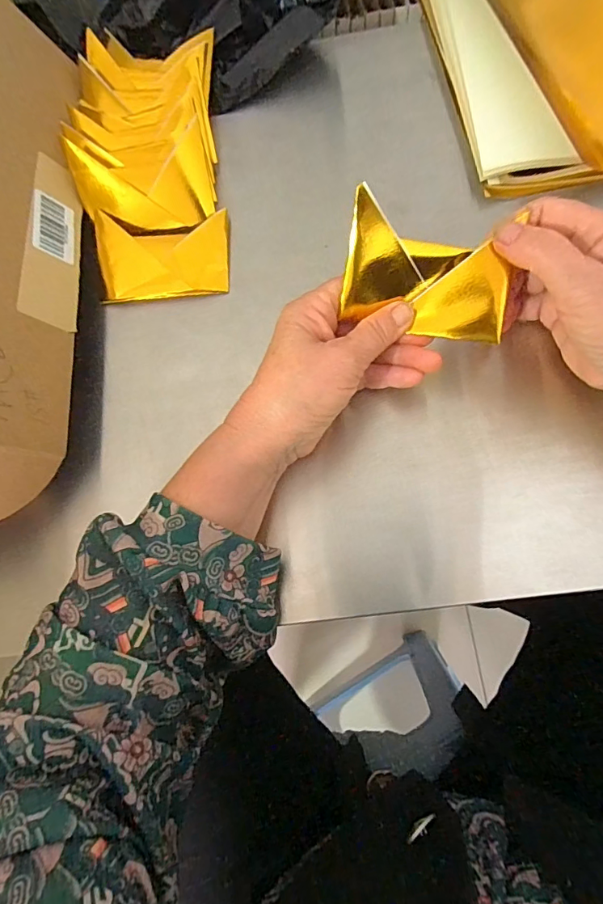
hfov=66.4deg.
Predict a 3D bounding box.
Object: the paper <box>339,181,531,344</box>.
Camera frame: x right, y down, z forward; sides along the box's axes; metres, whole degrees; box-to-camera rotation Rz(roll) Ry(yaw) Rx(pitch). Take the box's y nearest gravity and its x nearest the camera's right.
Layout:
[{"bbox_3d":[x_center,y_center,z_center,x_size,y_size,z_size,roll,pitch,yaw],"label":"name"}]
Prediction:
[{"bbox_3d":[0.074,-0.103,0.269,0.097,0.055,0.051,13,73,6],"label":"paper"}]

